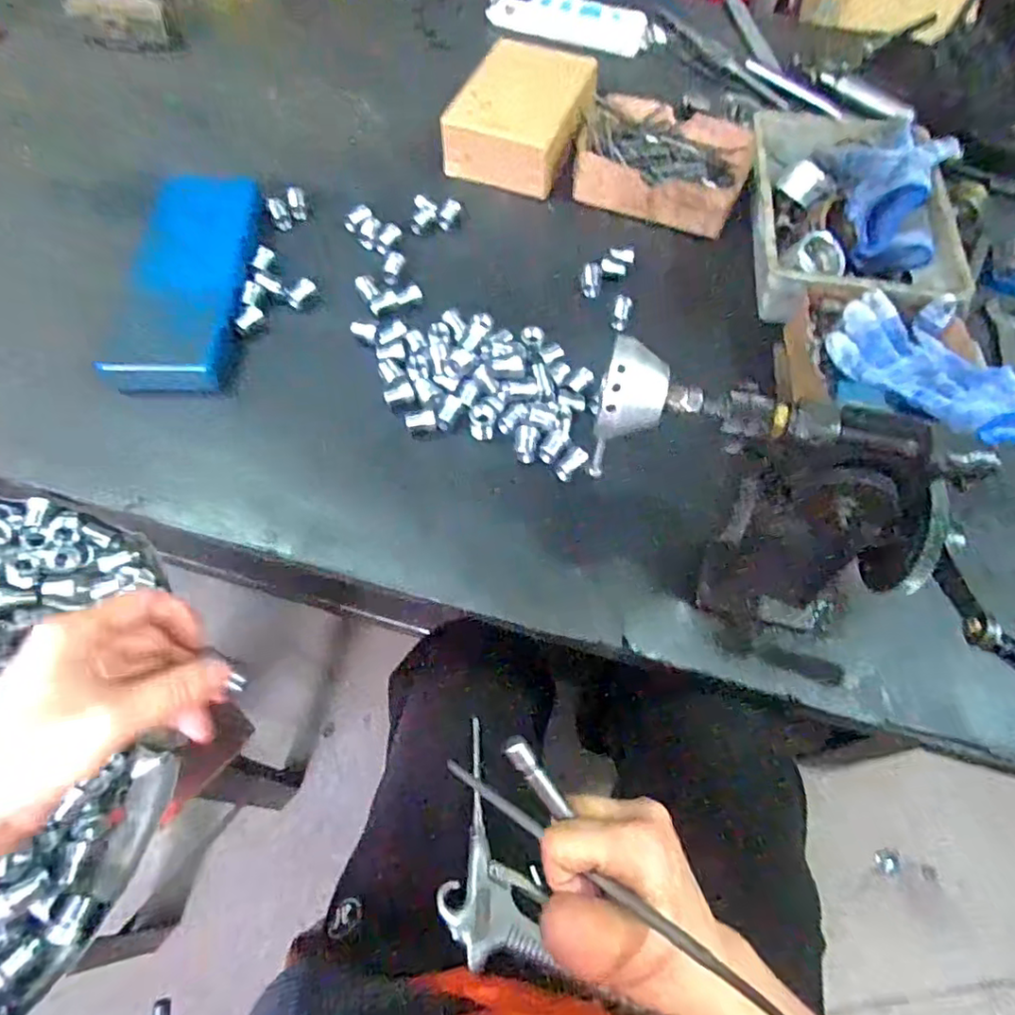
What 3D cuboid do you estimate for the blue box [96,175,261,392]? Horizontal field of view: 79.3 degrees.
[{"bbox_3d":[-0.284,-0.210,0.550,0.095,0.030,0.243,1,61,-3],"label":"blue box"}]

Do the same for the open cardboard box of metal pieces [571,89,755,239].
[{"bbox_3d":[0.160,-0.365,0.644,0.175,0.036,0.137,20,62,8],"label":"open cardboard box of metal pieces"}]

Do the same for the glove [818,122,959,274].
[{"bbox_3d":[0.350,-0.292,0.572,0.105,0.079,0.157,17,61,6],"label":"glove"}]

